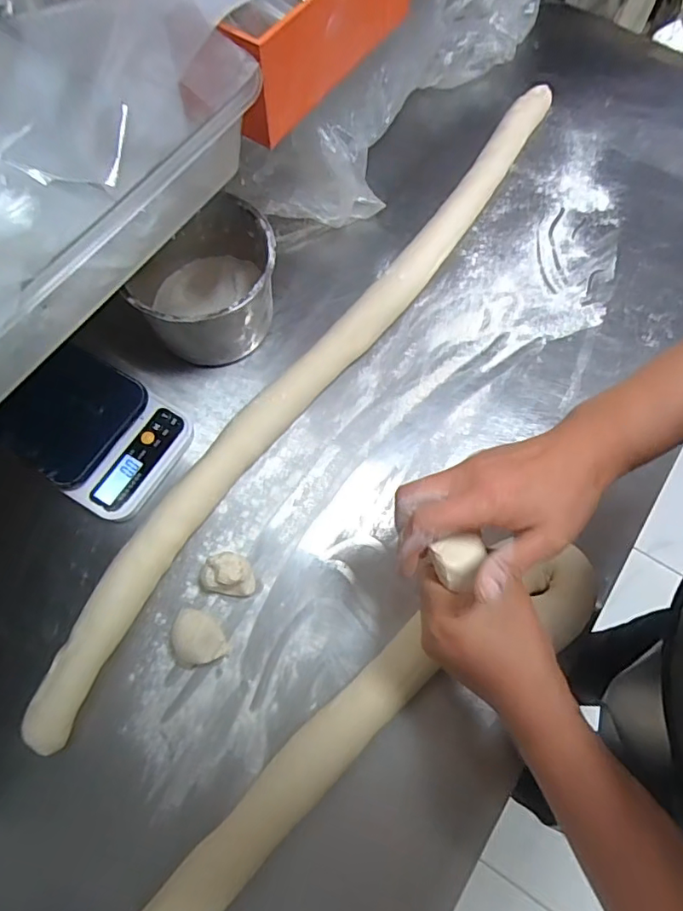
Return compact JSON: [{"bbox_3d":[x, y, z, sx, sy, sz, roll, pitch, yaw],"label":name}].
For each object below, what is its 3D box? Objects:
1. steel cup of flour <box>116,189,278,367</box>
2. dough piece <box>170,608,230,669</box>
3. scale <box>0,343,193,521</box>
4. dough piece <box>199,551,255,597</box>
[{"bbox_3d":[-0.143,-0.183,0.563,0.144,0.115,0.155,0,69,0],"label":"steel cup of flour"},{"bbox_3d":[-0.131,0.165,0.471,0.044,0.035,0.048,0,69,0],"label":"dough piece"},{"bbox_3d":[-0.256,-0.025,0.537,0.170,0.050,0.136,30,72,12],"label":"scale"},{"bbox_3d":[-0.108,0.111,0.486,0.052,0.042,0.034,7,69,3],"label":"dough piece"}]

